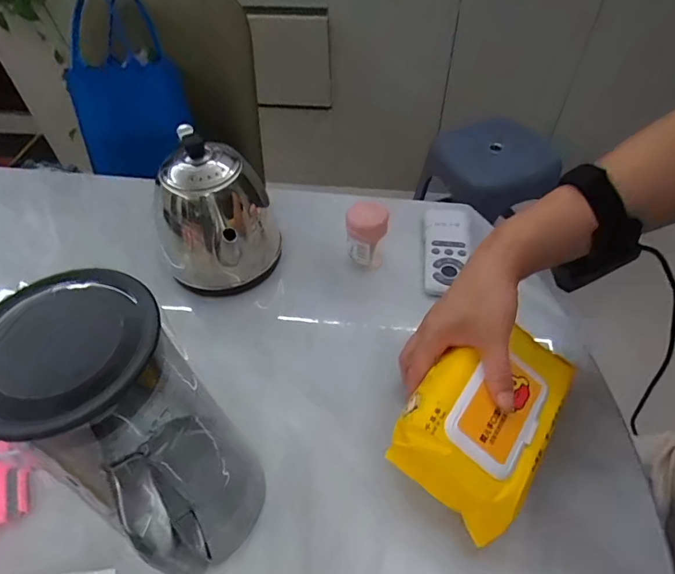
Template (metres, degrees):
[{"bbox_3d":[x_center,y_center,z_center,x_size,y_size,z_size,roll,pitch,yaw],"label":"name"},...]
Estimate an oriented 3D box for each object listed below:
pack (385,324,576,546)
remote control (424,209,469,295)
[{"bbox_3d":[0.122,0.103,0.375,0.103,0.060,0.166,42,65,6],"label":"pack"},{"bbox_3d":[0.136,-0.049,0.554,0.052,0.017,0.138,6,50,5],"label":"remote control"}]

